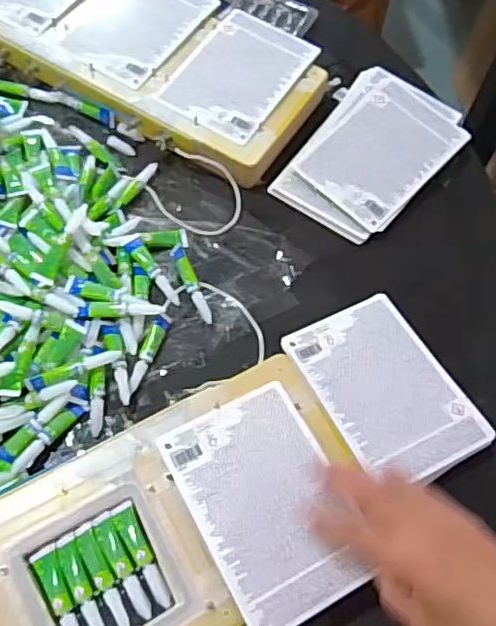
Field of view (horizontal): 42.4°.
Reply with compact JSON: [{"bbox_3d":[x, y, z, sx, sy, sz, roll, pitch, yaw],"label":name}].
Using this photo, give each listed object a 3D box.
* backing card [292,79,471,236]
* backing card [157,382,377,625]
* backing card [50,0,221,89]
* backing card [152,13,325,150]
[{"bbox_3d":[0.143,-0.175,0.691,0.119,0.010,0.161,39,74,13],"label":"backing card"},{"bbox_3d":[0.016,0.144,0.489,0.109,0.008,0.167,-24,65,-15],"label":"backing card"},{"bbox_3d":[-0.126,-0.332,0.729,0.123,0.009,0.169,29,64,13],"label":"backing card"},{"bbox_3d":[-0.009,-0.264,0.702,0.119,0.007,0.172,28,66,11],"label":"backing card"}]

